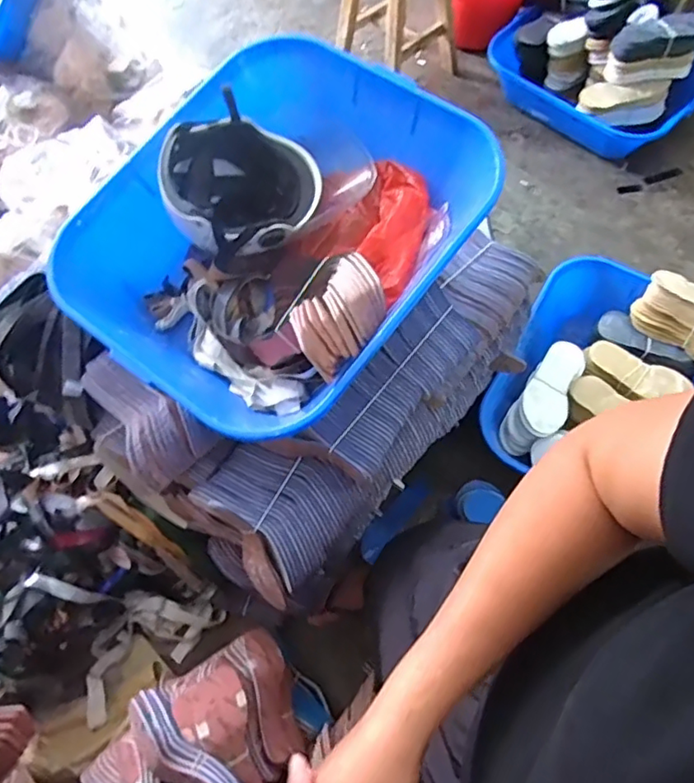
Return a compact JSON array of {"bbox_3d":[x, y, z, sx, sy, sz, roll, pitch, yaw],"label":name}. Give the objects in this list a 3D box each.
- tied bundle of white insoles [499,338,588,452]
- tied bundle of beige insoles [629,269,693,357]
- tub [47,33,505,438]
[{"bbox_3d":[0.467,0.017,1.353,0.120,0.082,0.288,32,84,14],"label":"tied bundle of white insoles"},{"bbox_3d":[0.814,-0.166,1.356,0.256,0.180,0.090,40,46,18],"label":"tied bundle of beige insoles"},{"bbox_3d":[-0.118,-0.241,0.907,0.518,0.193,0.587,35,72,15],"label":"tub"}]

